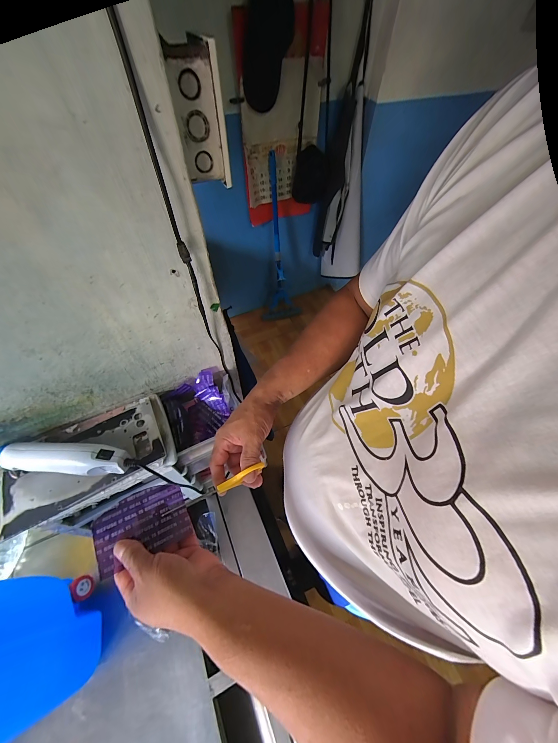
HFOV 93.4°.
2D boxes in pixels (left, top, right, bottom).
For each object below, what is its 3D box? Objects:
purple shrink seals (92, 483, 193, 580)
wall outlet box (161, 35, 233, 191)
[{"bbox_3d":[-0.159,0.177,0.307,0.095,0.005,0.068,-17,66,-22],"label":"purple shrink seals"},{"bbox_3d":[-0.080,-0.256,0.273,0.048,0.110,0.043,-9,56,-6],"label":"wall outlet box"}]

